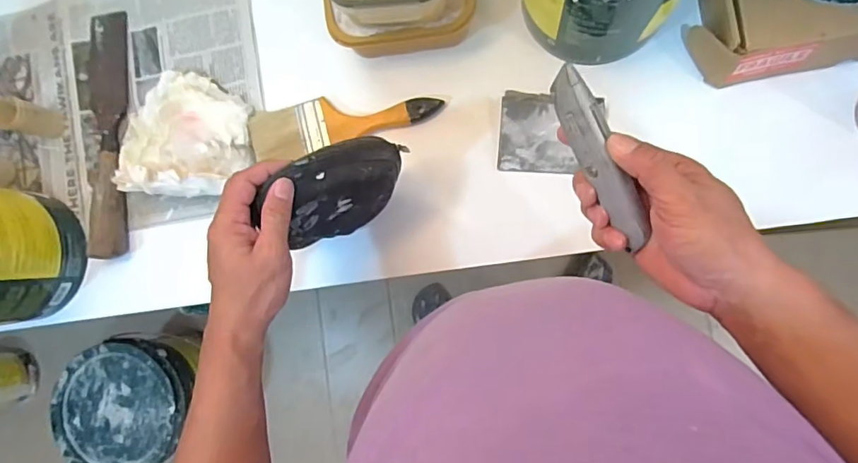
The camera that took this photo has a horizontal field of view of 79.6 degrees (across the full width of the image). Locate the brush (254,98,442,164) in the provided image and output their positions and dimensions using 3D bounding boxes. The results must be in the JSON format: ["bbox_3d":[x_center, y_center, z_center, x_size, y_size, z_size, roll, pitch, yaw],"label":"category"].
[{"bbox_3d":[-0.099,-0.130,0.608,0.221,0.024,0.060,-10,87,7],"label":"brush"}]

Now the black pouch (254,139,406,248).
[{"bbox_3d":[-0.085,-0.037,0.504,0.135,0.142,0.054,-27,85,6],"label":"black pouch"}]

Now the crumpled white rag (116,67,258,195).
[{"bbox_3d":[-0.296,-0.117,0.610,0.168,0.056,0.147,6,89,8],"label":"crumpled white rag"}]

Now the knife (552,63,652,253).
[{"bbox_3d":[0.125,-0.051,0.368,0.024,0.019,0.138,-28,102,6],"label":"knife"}]

